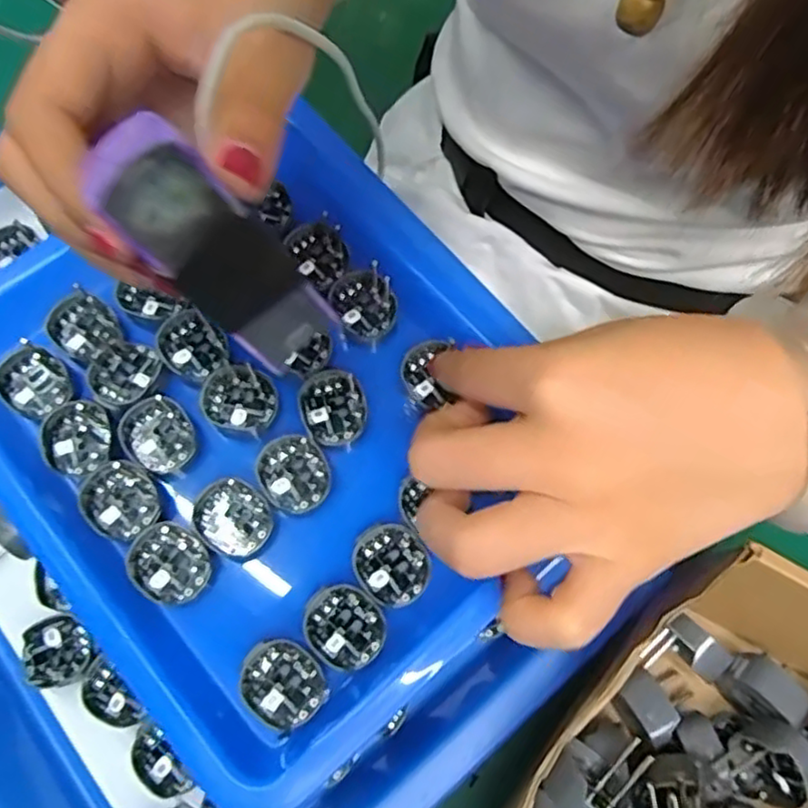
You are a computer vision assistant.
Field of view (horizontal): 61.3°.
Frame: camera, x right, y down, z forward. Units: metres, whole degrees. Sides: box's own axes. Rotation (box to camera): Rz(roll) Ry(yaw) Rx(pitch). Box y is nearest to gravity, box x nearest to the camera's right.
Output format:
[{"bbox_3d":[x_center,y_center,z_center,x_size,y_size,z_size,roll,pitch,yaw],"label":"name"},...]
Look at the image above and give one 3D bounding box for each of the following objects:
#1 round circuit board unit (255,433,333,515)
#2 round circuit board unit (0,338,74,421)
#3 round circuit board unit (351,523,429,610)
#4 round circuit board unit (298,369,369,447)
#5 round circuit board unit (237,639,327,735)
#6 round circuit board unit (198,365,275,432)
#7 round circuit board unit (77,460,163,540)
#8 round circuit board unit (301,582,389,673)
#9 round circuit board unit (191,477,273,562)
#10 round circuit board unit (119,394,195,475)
[{"bbox_3d":[-0.040,0.026,0.251,0.026,0.006,0.027,-1,71,2],"label":"round circuit board unit"},{"bbox_3d":[-0.141,-0.008,0.261,0.026,0.008,0.025,33,75,12],"label":"round circuit board unit"},{"bbox_3d":[-0.005,0.057,0.242,0.028,0.011,0.026,31,75,11],"label":"round circuit board unit"},{"bbox_3d":[-0.027,0.001,0.259,0.025,0.004,0.029,-15,71,-4],"label":"round circuit board unit"},{"bbox_3d":[-0.041,0.093,0.226,0.028,0.004,0.024,37,76,13],"label":"round circuit board unit"},{"bbox_3d":[-0.063,-0.002,0.259,0.027,0.005,0.025,-1,71,2],"label":"round circuit board unit"},{"bbox_3d":[-0.102,0.035,0.245,0.027,0.006,0.026,-1,71,2],"label":"round circuit board unit"},{"bbox_3d":[-0.021,0.076,0.232,0.029,0.004,0.025,36,76,13],"label":"round circuit board unit"},{"bbox_3d":[-0.061,0.041,0.244,0.028,0.005,0.024,40,77,13],"label":"round circuit board unit"},{"bbox_3d":[-0.092,0.012,0.253,0.023,0.006,0.028,-32,73,-9],"label":"round circuit board unit"}]

